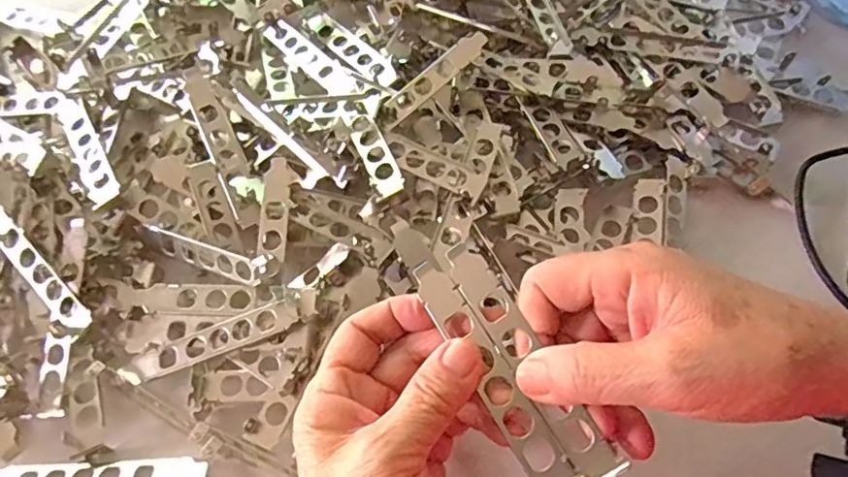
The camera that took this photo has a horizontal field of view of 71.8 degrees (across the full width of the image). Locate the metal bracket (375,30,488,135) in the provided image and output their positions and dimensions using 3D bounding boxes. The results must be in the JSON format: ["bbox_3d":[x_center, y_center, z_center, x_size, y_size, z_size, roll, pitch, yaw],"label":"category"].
[{"bbox_3d":[0.004,-0.108,0.400,0.095,0.010,0.020,-41,73,-2],"label":"metal bracket"}]

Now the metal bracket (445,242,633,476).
[{"bbox_3d":[0.046,0.052,0.264,0.019,0.004,0.120,-36,71,7],"label":"metal bracket"}]

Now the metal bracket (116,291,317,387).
[{"bbox_3d":[-0.118,0.058,0.342,0.124,0.011,0.020,-22,63,6],"label":"metal bracket"}]

